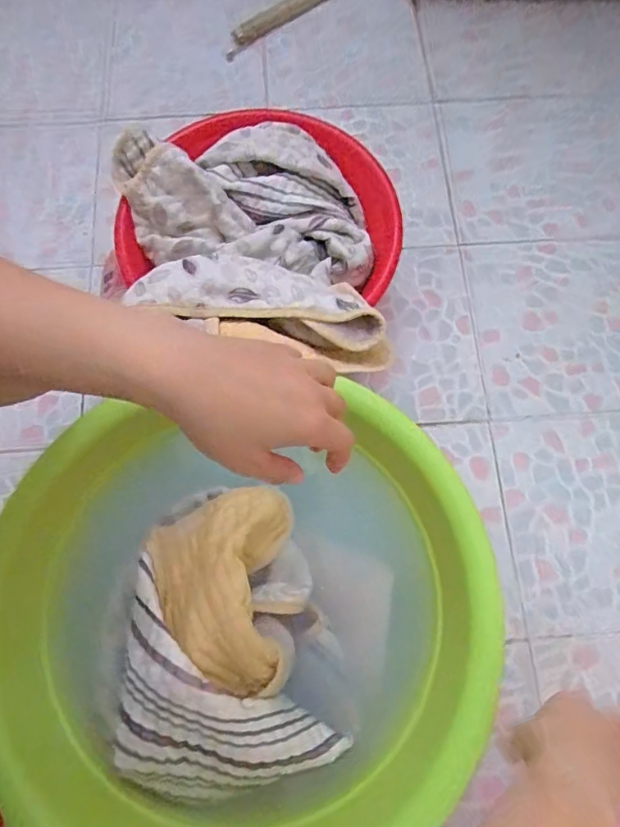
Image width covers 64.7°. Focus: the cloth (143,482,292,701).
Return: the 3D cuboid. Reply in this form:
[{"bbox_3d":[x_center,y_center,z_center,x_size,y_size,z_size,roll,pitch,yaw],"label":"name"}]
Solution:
[{"bbox_3d":[-0.096,0.171,0.494,0.153,0.081,0.200,1,75,-1],"label":"cloth"}]

